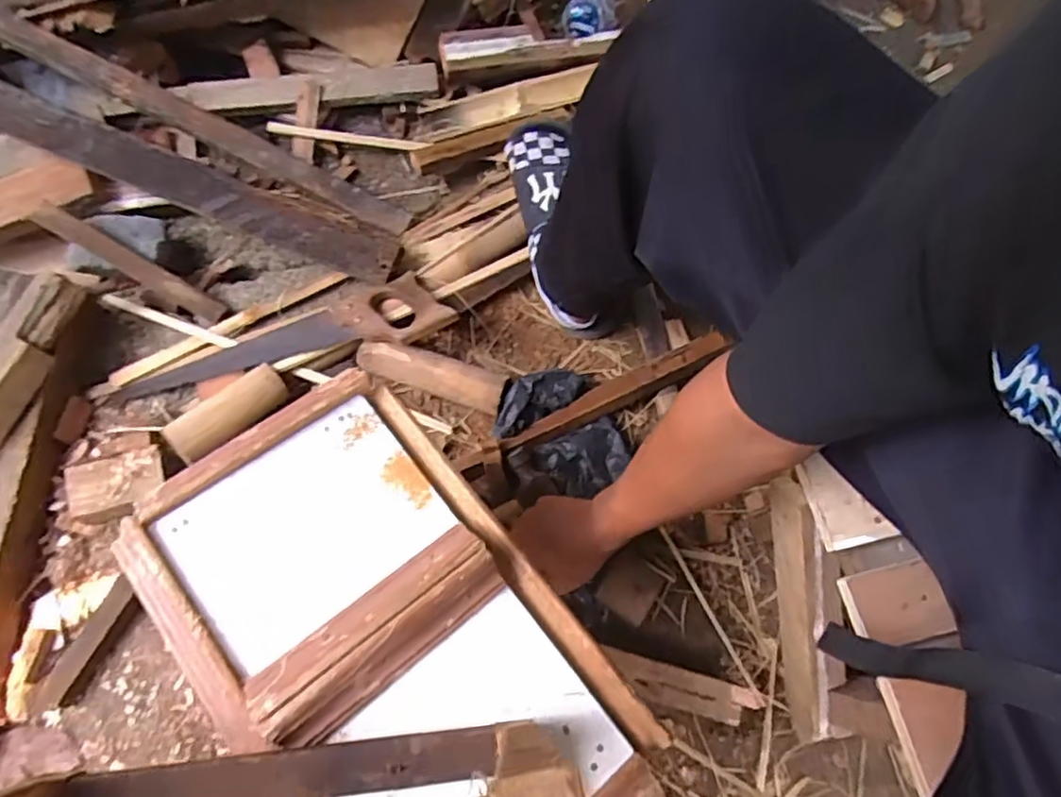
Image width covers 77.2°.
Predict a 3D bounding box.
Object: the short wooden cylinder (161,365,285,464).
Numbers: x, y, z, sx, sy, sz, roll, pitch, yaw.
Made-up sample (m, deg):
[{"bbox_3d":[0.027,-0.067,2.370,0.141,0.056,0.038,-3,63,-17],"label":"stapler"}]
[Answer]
[{"bbox_3d":[-0.350,0.014,0.769,0.048,0.037,0.136,43,73,14],"label":"short wooden cylinder"}]

